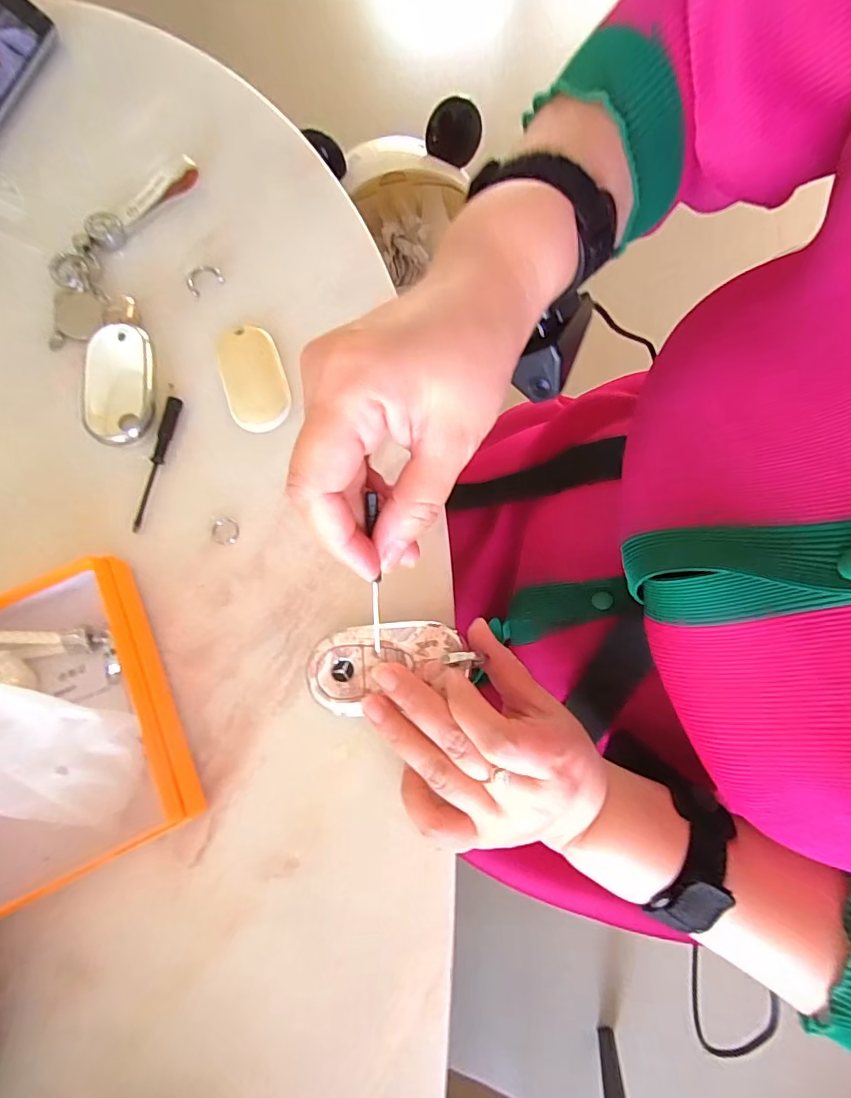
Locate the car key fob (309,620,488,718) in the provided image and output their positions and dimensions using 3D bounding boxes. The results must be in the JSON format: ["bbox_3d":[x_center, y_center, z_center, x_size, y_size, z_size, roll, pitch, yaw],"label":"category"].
[{"bbox_3d":[-0.019,0.058,0.247,0.082,0.011,0.041,-13,74,-2],"label":"car key fob"}]

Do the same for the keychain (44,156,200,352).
[{"bbox_3d":[-0.221,-0.214,0.339,0.075,0.016,0.156,10,73,2],"label":"keychain"}]

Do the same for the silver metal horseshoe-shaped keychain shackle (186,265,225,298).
[{"bbox_3d":[-0.154,-0.189,0.333,0.025,0.004,0.023,-31,76,-10],"label":"silver metal horseshoe-shaped keychain shackle"}]

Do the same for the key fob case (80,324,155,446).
[{"bbox_3d":[-0.197,-0.103,0.305,0.046,0.014,0.081,-13,74,-5],"label":"key fob case"}]

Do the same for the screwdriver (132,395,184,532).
[{"bbox_3d":[-0.166,-0.054,0.295,0.009,0.007,0.088,10,73,2],"label":"screwdriver"}]

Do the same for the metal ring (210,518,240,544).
[{"bbox_3d":[-0.120,-0.011,0.286,0.017,0.004,0.017,0,73,-1],"label":"metal ring"}]

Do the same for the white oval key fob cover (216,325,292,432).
[{"bbox_3d":[-0.112,-0.112,0.312,0.039,0.004,0.077,-18,74,-6],"label":"white oval key fob cover"}]

